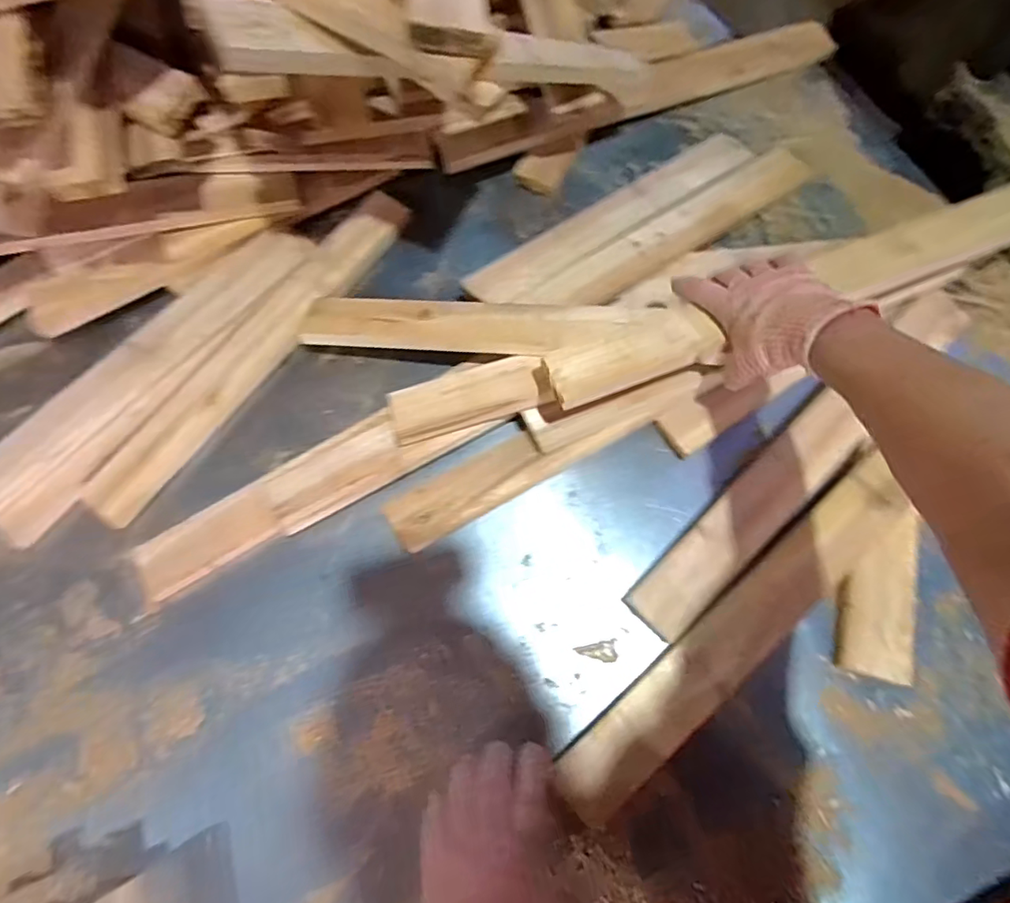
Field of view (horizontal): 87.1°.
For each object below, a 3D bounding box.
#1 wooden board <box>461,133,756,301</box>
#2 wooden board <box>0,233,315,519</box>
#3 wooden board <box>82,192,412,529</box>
[{"bbox_3d":[0.139,-0.301,0.677,0.432,0.012,0.076,-35,60,-16],"label":"wooden board"},{"bbox_3d":[-0.447,-0.078,0.612,0.085,0.019,0.546,39,73,6],"label":"wooden board"},{"bbox_3d":[-0.289,-0.135,0.640,0.073,0.016,0.503,32,74,10],"label":"wooden board"}]

